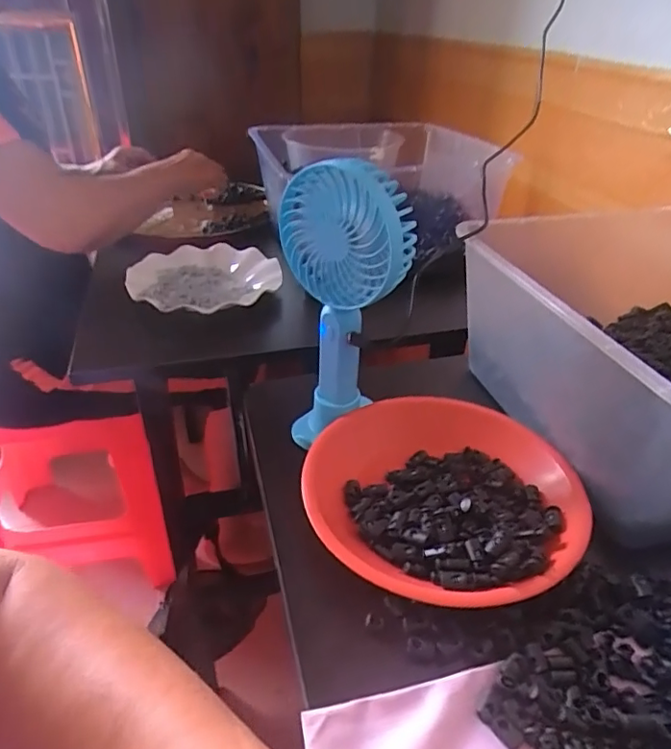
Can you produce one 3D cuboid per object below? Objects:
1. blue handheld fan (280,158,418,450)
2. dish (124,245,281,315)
[{"bbox_3d":[0.006,-0.046,0.419,0.096,0.210,0.058,2,35,5],"label":"blue handheld fan"},{"bbox_3d":[-0.168,-0.123,0.708,0.178,0.048,0.176,1,34,0],"label":"dish"}]

